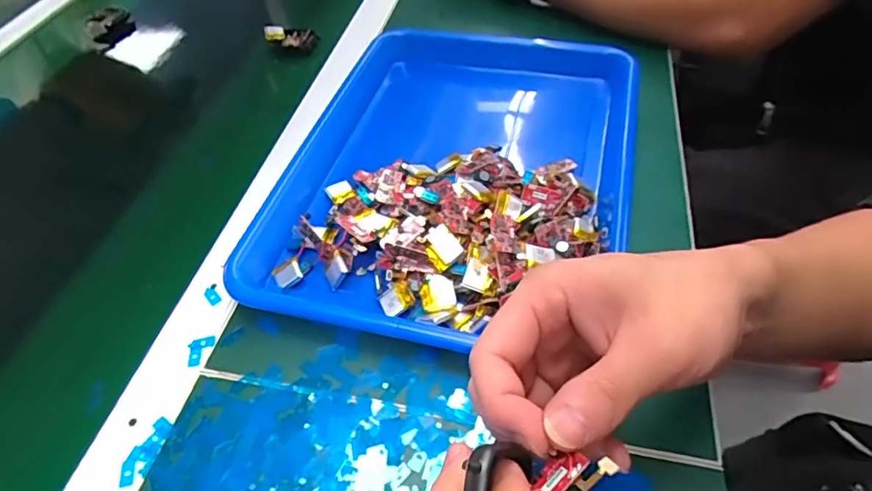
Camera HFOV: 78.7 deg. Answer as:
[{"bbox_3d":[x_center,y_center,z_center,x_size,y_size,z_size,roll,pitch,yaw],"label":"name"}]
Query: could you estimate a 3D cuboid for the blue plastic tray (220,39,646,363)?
[{"bbox_3d":[0.003,-0.067,0.420,0.288,0.038,0.327,10,51,13],"label":"blue plastic tray"}]

